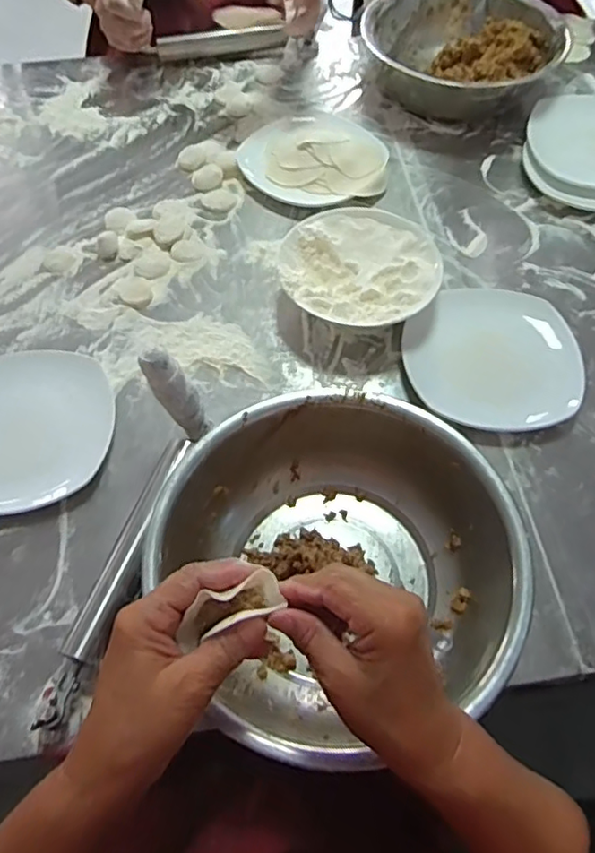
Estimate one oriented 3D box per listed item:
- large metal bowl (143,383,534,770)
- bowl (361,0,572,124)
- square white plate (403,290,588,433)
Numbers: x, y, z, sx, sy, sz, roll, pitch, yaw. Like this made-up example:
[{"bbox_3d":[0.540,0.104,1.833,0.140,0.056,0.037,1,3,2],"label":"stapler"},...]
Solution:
[{"bbox_3d":[0.035,0.105,0.490,0.257,0.094,0.267,-1,62,1],"label":"large metal bowl"},{"bbox_3d":[0.237,-0.555,0.888,0.271,0.075,0.233,39,68,20],"label":"bowl"},{"bbox_3d":[0.202,-0.076,0.632,0.173,0.017,0.177,-2,62,0],"label":"square white plate"}]

